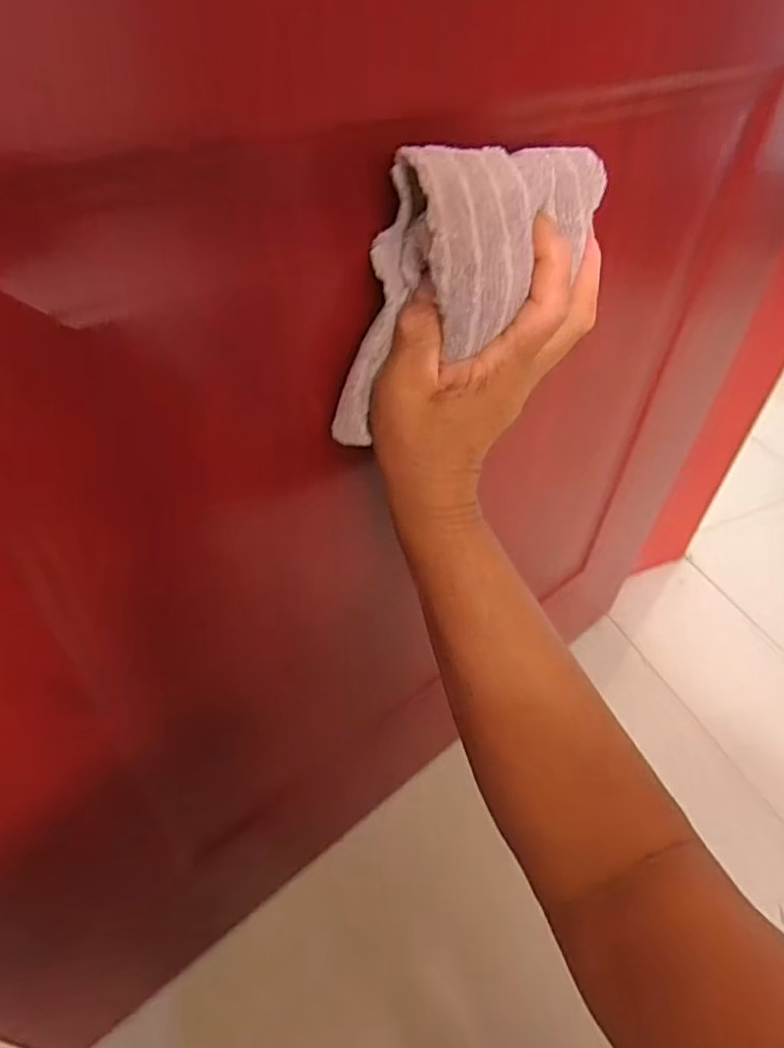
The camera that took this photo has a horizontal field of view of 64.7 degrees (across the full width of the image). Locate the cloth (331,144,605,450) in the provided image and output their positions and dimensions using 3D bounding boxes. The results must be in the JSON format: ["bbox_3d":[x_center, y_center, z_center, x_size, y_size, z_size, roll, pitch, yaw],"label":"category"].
[{"bbox_3d":[0.035,-0.097,0.274,0.120,0.120,0.039,-15,48,-18],"label":"cloth"}]

